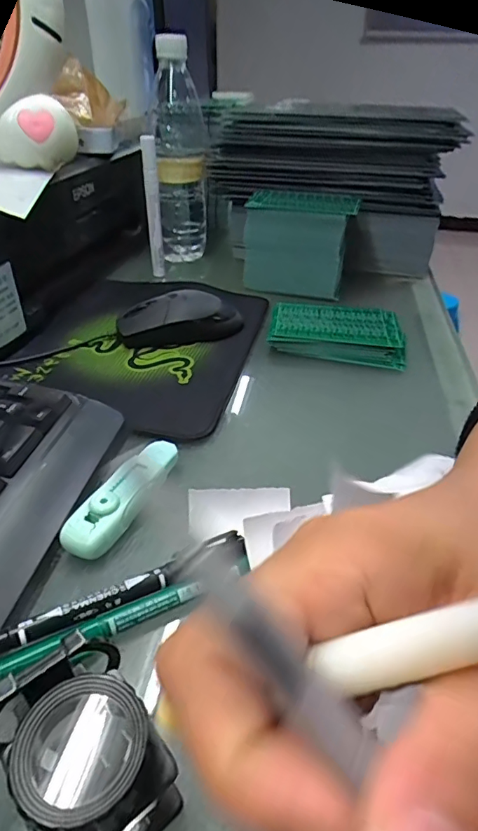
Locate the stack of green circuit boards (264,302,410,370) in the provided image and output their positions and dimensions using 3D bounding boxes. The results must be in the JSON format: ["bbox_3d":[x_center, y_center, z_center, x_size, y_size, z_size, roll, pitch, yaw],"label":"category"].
[{"bbox_3d":[0.087,-0.072,0.435,0.116,0.027,0.070,6,37,7],"label":"stack of green circuit boards"}]

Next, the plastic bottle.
[{"bbox_3d":[-0.071,-0.297,0.565,0.064,0.220,0.062,-3,37,-6],"label":"plastic bottle"}]

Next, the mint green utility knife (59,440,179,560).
[{"bbox_3d":[-0.063,0.043,0.273,0.023,0.016,0.087,17,40,20],"label":"mint green utility knife"}]

